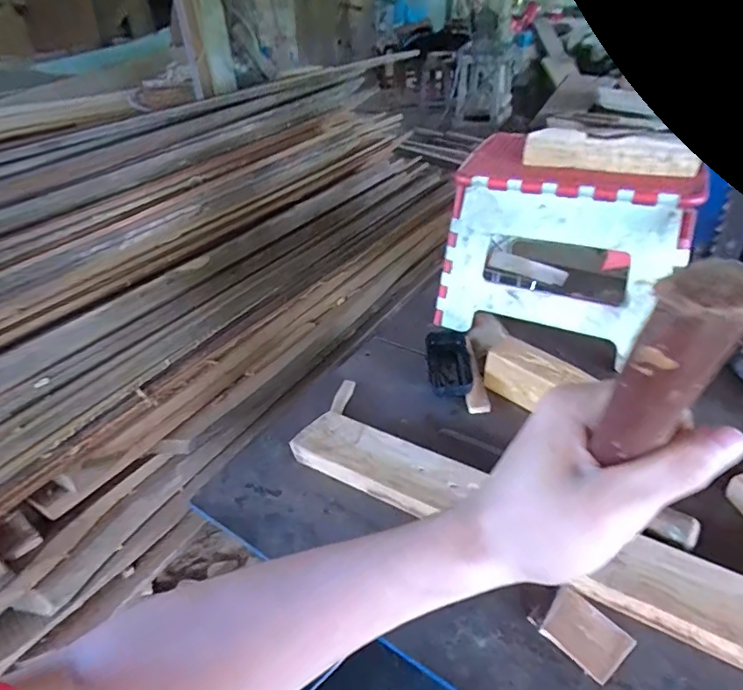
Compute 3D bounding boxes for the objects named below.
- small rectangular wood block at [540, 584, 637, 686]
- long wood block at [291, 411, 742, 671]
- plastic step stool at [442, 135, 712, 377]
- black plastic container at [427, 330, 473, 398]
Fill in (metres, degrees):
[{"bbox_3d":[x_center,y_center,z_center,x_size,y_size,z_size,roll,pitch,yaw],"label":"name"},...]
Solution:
[{"bbox_3d":[0.159,0.212,0.370,0.047,0.009,0.054,-30,43,-32],"label":"small rectangular wood block"},{"bbox_3d":[0.137,0.158,0.427,0.474,0.027,0.058,17,40,27],"label":"long wood block"},{"bbox_3d":[0.249,-0.134,0.643,0.272,0.200,0.187,17,40,27],"label":"plastic step stool"},{"bbox_3d":[0.096,0.022,0.626,0.049,0.024,0.116,-1,35,4],"label":"black plastic container"}]

